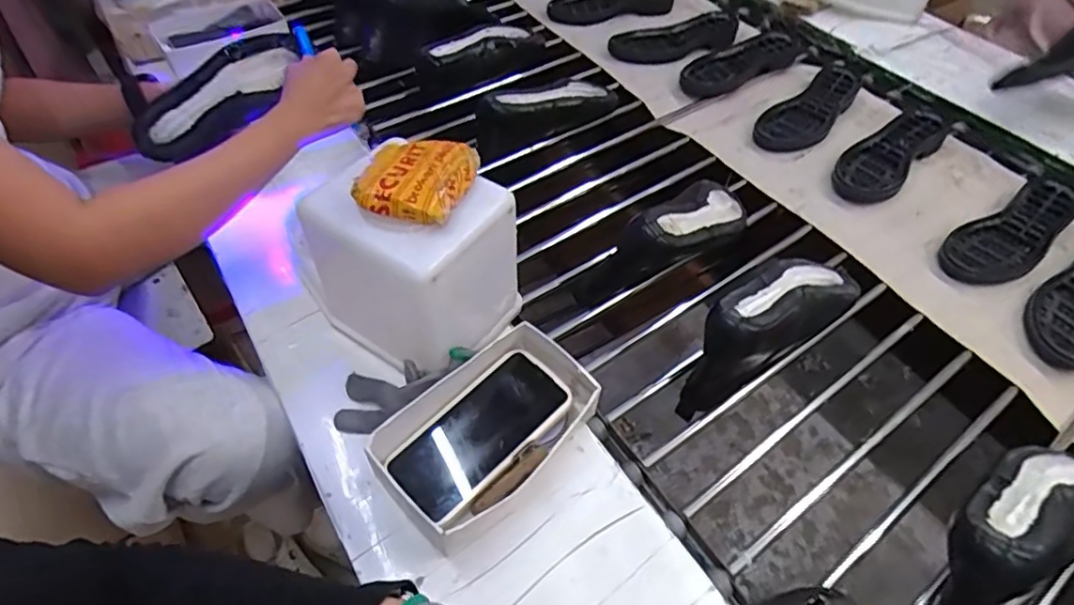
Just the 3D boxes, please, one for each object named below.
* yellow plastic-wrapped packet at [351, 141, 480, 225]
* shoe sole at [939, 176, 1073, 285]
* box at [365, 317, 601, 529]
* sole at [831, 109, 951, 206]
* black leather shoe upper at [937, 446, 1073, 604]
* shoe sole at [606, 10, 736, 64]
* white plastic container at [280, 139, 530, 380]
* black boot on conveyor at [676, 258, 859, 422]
[{"bbox_3d":[-0.101,-0.106,0.501,0.082,0.022,0.086,13,51,9],"label":"yellow plastic-wrapped packet"},{"bbox_3d":[0.628,-0.096,0.776,0.249,0.034,0.088,-27,57,-22],"label":"shoe sole"},{"bbox_3d":[-0.038,0.112,0.524,0.116,0.054,0.190,38,59,25],"label":"box"},{"bbox_3d":[0.530,-0.226,0.887,0.091,0.032,0.259,38,59,25],"label":"sole"},{"bbox_3d":[0.408,0.191,0.496,0.251,0.100,0.087,-28,57,-23],"label":"black leather shoe upper"},{"bbox_3d":[0.262,-0.487,1.101,0.273,0.027,0.115,-20,54,-17],"label":"shoe sole"},{"bbox_3d":[-0.115,-0.036,0.560,0.162,0.184,0.133,23,54,16],"label":"white plastic container"},{"bbox_3d":[0.258,0.025,0.655,0.245,0.114,0.078,-33,59,-26],"label":"black boot on conveyor"}]

